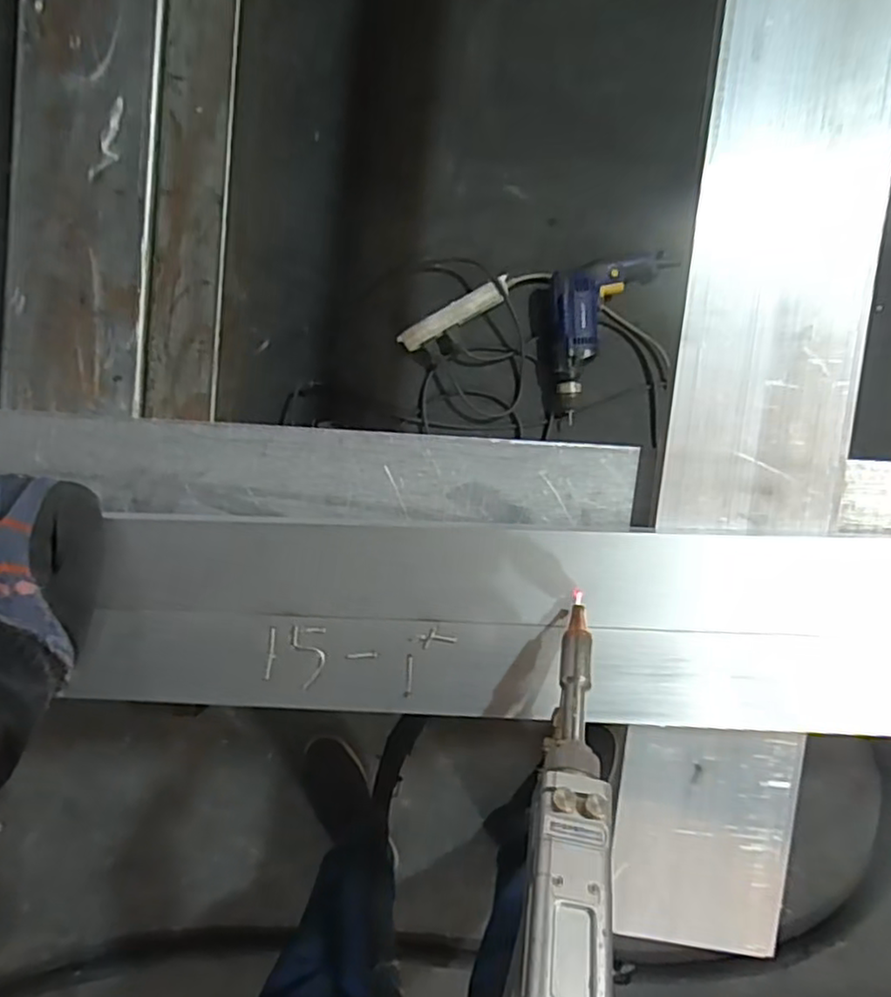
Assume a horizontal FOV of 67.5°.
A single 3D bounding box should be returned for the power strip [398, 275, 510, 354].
[{"bbox_3d":[0.016,-0.299,1.093,0.199,0.039,0.039,-29,92,4],"label":"power strip"}]

